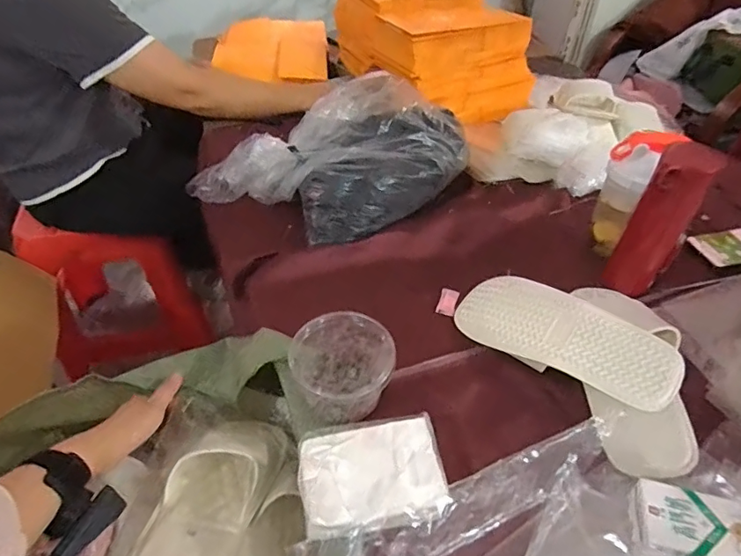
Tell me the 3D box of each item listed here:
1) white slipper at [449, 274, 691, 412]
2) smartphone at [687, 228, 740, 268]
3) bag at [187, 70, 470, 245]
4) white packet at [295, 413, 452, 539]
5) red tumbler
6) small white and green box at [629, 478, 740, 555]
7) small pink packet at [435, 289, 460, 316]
[{"bbox_3d":[0.234,0.070,0.618,0.266,0.058,0.108,32,53,29],"label":"white slipper"},{"bbox_3d":[0.585,-0.053,0.786,0.142,0.004,0.074,-7,45,-10],"label":"smartphone"},{"bbox_3d":[-0.048,-0.183,0.782,0.443,0.159,0.209,-16,47,-15],"label":"bag"},{"bbox_3d":[0.001,0.181,0.474,0.138,0.031,0.104,-10,46,-13],"label":"white packet"},{"bbox_3d":[0.382,-0.073,0.661,0.070,0.205,0.071,28,52,26],"label":"red tumbler"},{"bbox_3d":[0.306,0.236,0.462,0.111,0.044,0.074,9,46,11],"label":"small white and green box"},{"bbox_3d":[0.108,0.032,0.695,0.025,0.004,0.048,15,46,13],"label":"small pink packet"}]

